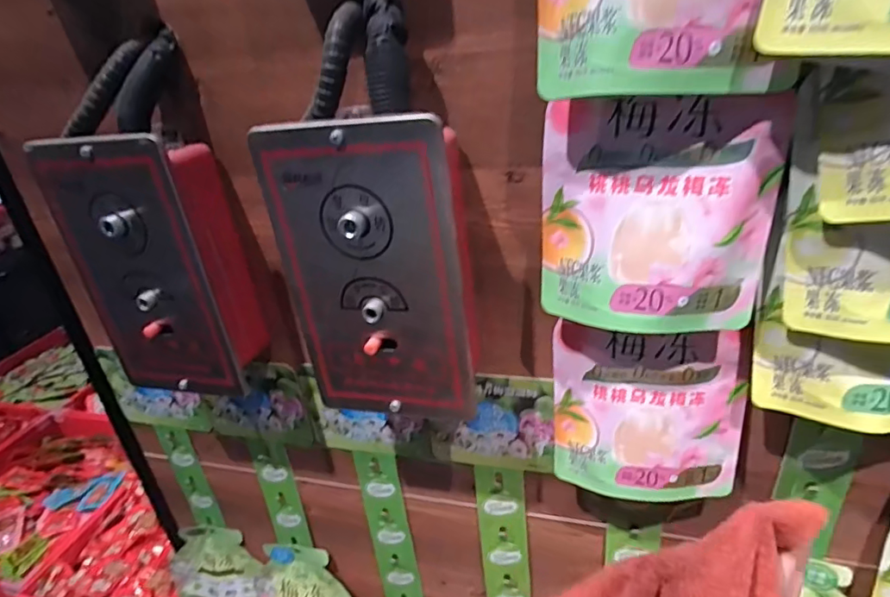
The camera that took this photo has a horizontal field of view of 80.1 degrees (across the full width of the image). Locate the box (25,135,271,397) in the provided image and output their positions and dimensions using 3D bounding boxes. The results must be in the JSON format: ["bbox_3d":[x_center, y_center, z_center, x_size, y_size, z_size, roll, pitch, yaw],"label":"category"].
[{"bbox_3d":[-0.227,-0.026,0.426,0.116,0.207,0.065,6,30,23],"label":"box"}]

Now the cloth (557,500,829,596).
[{"bbox_3d":[0.127,0.176,0.308,0.067,0.178,0.065,39,32,-6],"label":"cloth"}]

